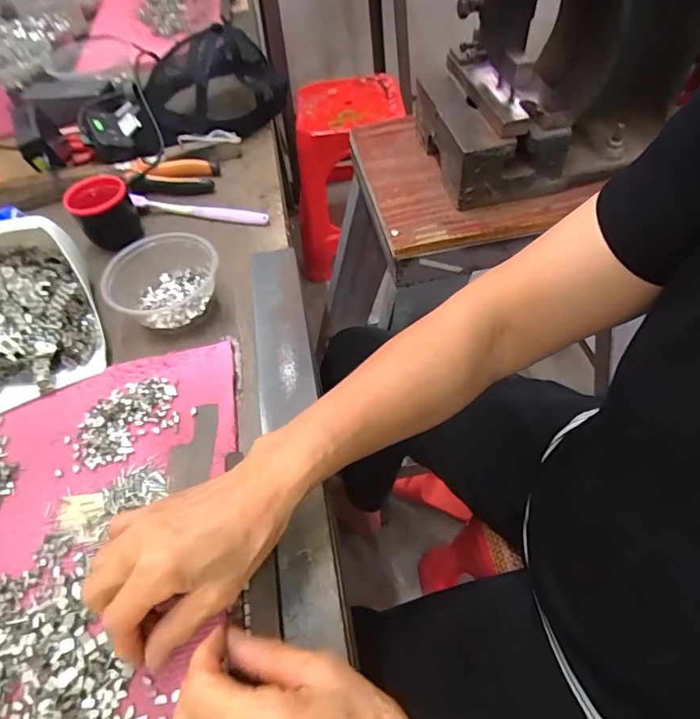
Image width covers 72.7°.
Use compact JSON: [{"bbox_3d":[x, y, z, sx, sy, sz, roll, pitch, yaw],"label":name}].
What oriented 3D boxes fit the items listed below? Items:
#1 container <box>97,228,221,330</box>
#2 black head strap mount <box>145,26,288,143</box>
[{"bbox_3d":[-0.183,-0.076,0.473,0.104,0.056,0.104,-2,54,3],"label":"container"},{"bbox_3d":[-0.190,-0.394,0.665,0.190,0.095,0.220,-19,53,-8],"label":"black head strap mount"}]

